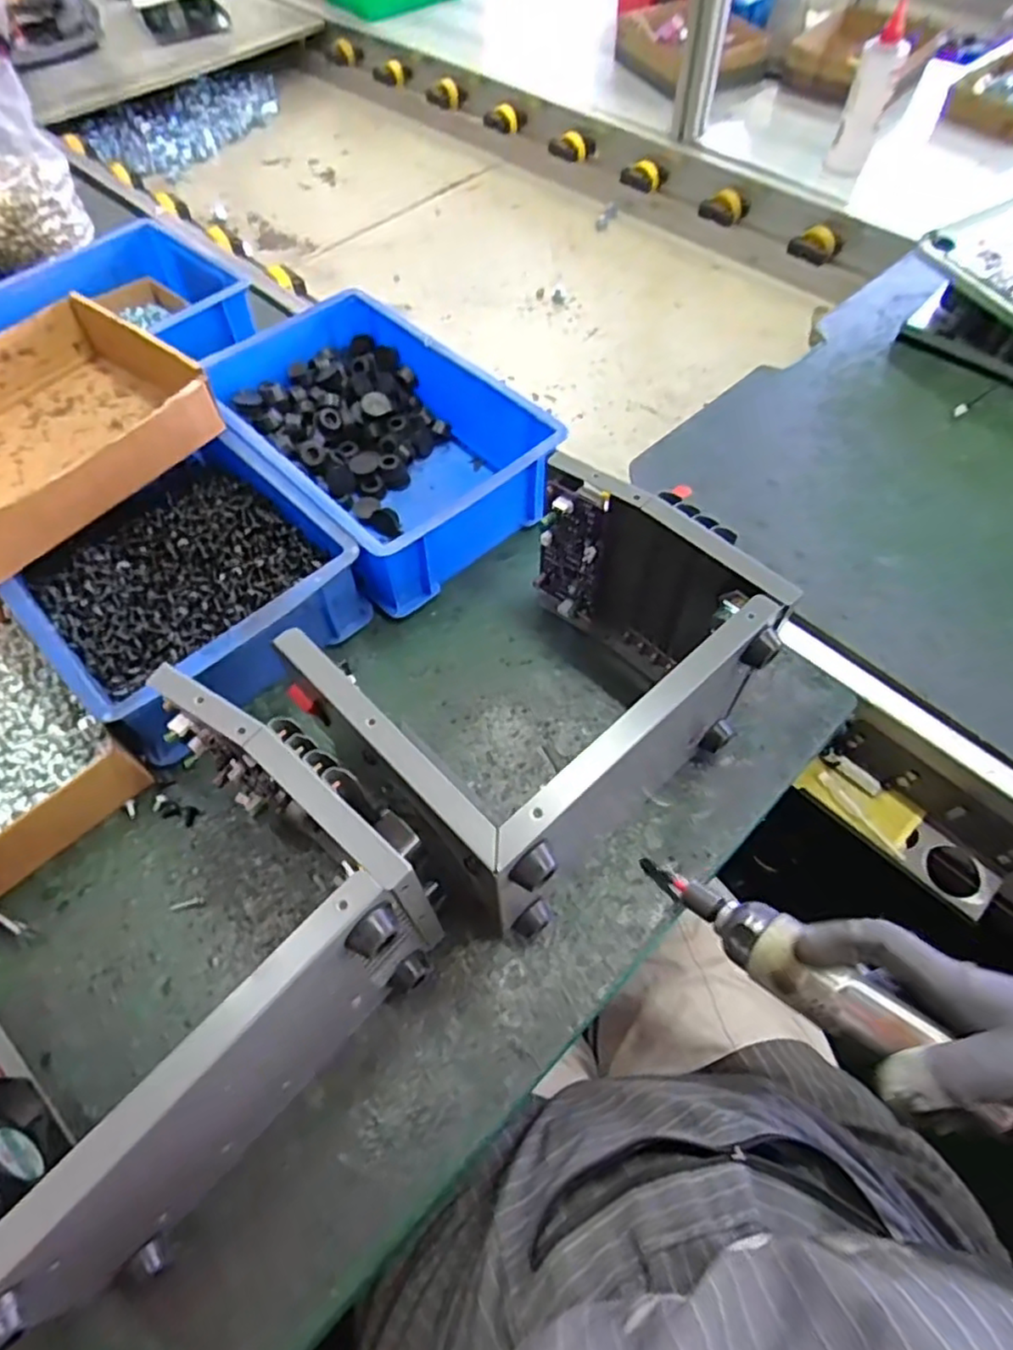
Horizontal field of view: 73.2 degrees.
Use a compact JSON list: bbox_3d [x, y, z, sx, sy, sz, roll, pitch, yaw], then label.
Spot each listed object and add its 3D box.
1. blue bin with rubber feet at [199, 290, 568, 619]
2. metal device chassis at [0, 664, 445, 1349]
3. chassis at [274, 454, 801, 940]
[{"bbox_3d":[-0.129,-0.216,0.619,0.194,0.088,0.312,-40,67,-21],"label":"blue bin with rubber feet"},{"bbox_3d":[-0.178,0.150,0.359,0.184,0.156,0.242,36,67,21],"label":"metal device chassis"},{"bbox_3d":[0.030,0.007,0.440,0.242,0.159,0.183,-40,67,-21],"label":"chassis"}]

